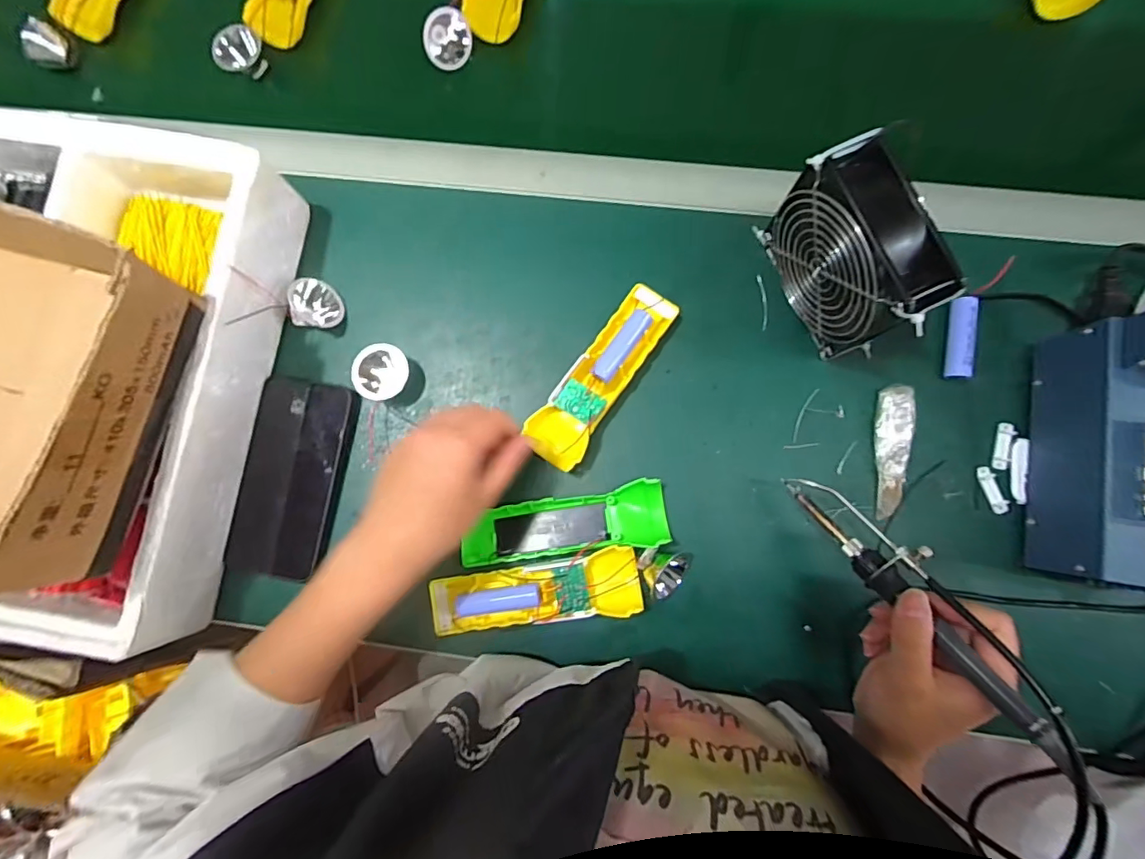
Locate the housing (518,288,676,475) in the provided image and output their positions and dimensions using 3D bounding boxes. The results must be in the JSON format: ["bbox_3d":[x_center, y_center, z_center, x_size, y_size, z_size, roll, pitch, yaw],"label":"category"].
[{"bbox_3d":[0.024,-0.044,0.418,0.048,0.024,0.160,36,88,4],"label":"housing"}]

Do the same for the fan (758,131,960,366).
[{"bbox_3d":[0.202,-0.123,0.378,0.050,0.122,0.129,-22,83,1],"label":"fan"}]

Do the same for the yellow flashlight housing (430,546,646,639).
[{"bbox_3d":[-0.030,0.128,0.403,0.163,0.032,0.047,-9,83,0],"label":"yellow flashlight housing"}]

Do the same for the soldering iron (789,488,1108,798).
[{"bbox_3d":[0.212,0.102,0.308,0.034,0.016,0.208,-36,55,3],"label":"soldering iron"}]

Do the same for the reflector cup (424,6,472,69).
[{"bbox_3d":[-0.118,-0.364,0.482,0.046,0.022,0.046,-8,110,-23],"label":"reflector cup"}]

